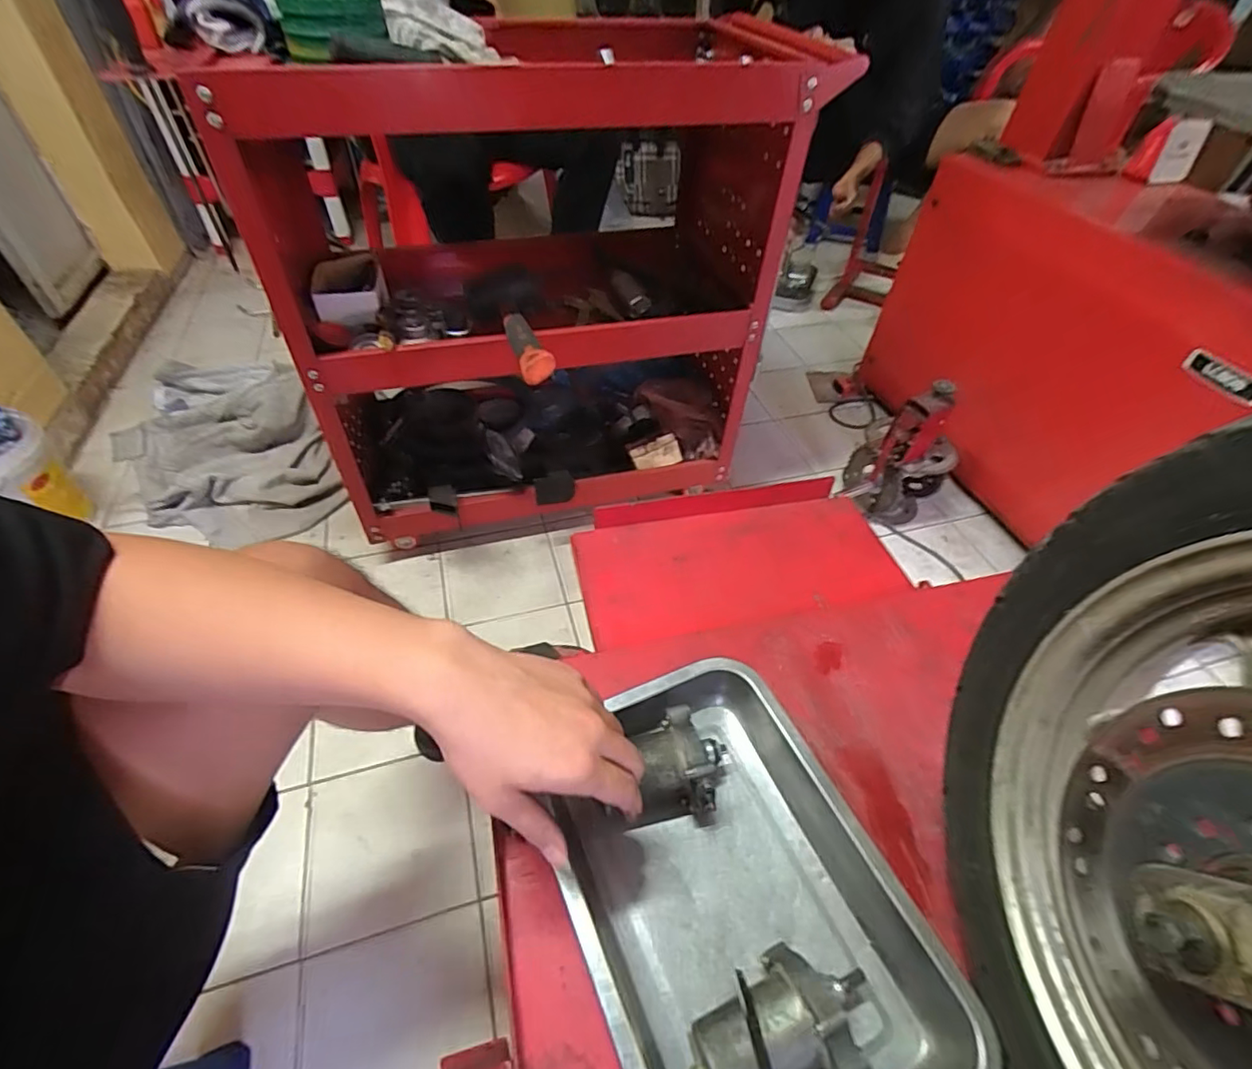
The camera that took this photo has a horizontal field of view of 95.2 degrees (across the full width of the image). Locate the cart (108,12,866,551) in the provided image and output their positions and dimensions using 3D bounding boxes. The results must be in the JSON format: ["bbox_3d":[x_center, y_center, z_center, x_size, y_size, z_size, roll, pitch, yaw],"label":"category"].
[{"bbox_3d":[-0.169,-0.387,0.958,0.710,0.696,0.556,-15,51,-17],"label":"cart"}]

